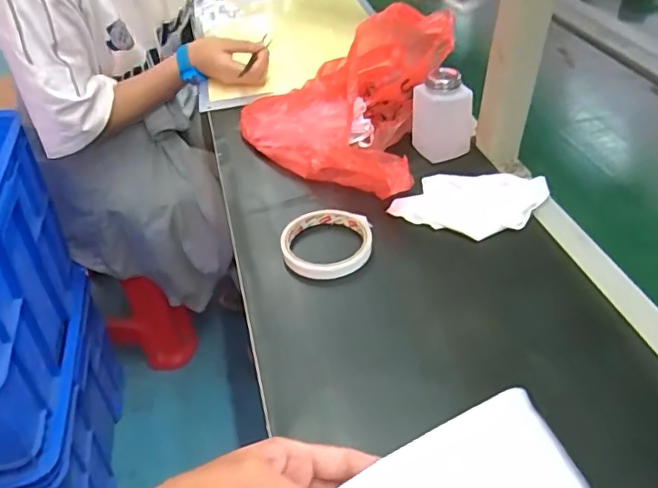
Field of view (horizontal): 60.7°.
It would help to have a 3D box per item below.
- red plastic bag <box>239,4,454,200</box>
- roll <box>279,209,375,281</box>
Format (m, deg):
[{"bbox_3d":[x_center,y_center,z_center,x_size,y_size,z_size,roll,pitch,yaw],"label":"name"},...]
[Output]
[{"bbox_3d":[0.025,-0.190,0.669,0.273,0.139,0.202,28,49,29],"label":"red plastic bag"},{"bbox_3d":[-0.002,0.000,0.559,0.087,0.023,0.086,0,41,0],"label":"roll"}]

